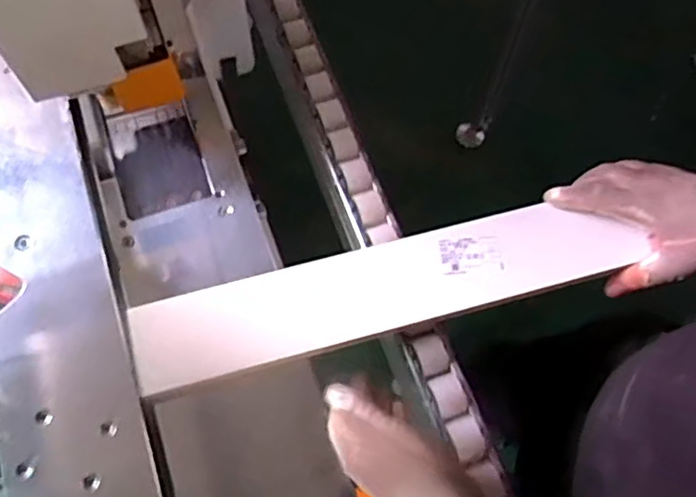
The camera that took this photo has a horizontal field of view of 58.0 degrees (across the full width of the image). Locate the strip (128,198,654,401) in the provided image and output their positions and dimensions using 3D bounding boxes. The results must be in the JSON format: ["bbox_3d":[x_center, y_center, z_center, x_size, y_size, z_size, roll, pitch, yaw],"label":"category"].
[{"bbox_3d":[0.032,0.033,0.544,0.425,0.010,0.082,-14,67,-6],"label":"strip"}]

